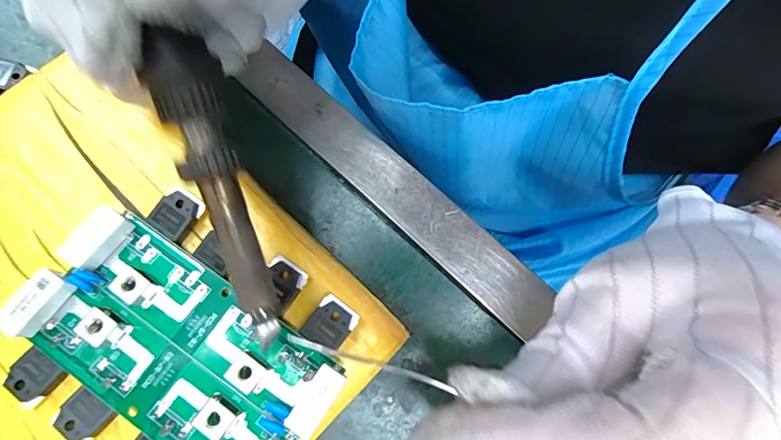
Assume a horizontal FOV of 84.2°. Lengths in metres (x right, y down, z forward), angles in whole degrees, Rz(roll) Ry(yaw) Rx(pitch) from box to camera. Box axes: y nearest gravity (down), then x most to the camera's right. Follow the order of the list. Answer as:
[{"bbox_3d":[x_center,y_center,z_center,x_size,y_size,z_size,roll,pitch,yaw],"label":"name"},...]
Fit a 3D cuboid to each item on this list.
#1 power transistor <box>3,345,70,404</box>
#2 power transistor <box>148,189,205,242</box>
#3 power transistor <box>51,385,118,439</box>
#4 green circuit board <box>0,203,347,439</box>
[{"bbox_3d":[-0.124,0.055,0.151,0.016,0.006,0.015,36,74,8],"label":"power transistor"},{"bbox_3d":[-0.083,-0.003,0.170,0.014,0.006,0.018,35,74,8],"label":"power transistor"},{"bbox_3d":[-0.105,0.067,0.148,0.016,0.006,0.015,36,74,8],"label":"power transistor"},{"bbox_3d":[-0.073,0.045,0.149,0.105,0.017,0.052,34,74,8],"label":"green circuit board"}]

